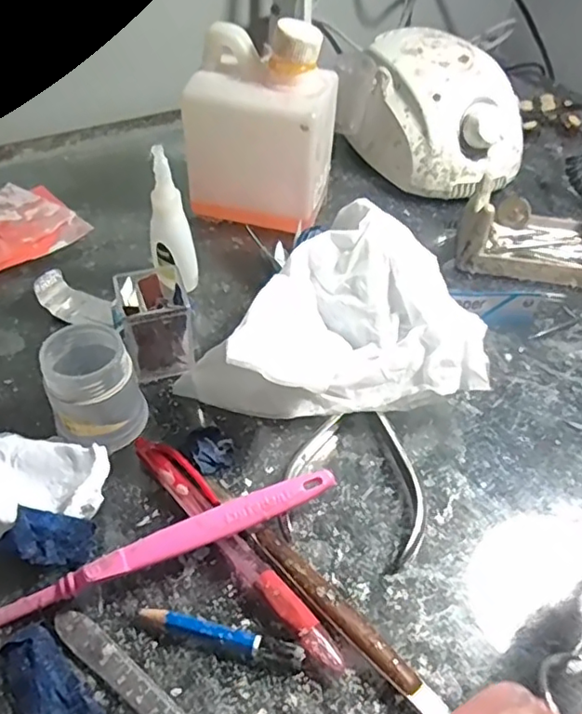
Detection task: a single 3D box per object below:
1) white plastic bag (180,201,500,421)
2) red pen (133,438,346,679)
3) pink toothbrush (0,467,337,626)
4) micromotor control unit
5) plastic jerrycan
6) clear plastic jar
[{"bbox_3d":[0.017,-0.023,0.319,0.153,0.059,0.124,-7,47,-9],"label":"white plastic bag"},{"bbox_3d":[-0.026,0.078,0.254,0.014,0.011,0.132,-32,55,-28],"label":"red pen"},{"bbox_3d":[-0.072,0.087,0.238,0.194,0.020,0.015,-19,50,-19],"label":"pink toothbrush"},{"bbox_3d":[0.108,-0.187,0.461,0.093,0.083,0.140,-28,54,-25],"label":"micromotor control unit"},{"bbox_3d":[-0.017,-0.150,0.395,0.089,0.122,0.065,17,48,13],"label":"plastic jerrycan"},{"bbox_3d":[-0.094,0.015,0.286,0.040,0.049,0.040,1,47,-1],"label":"clear plastic jar"}]

